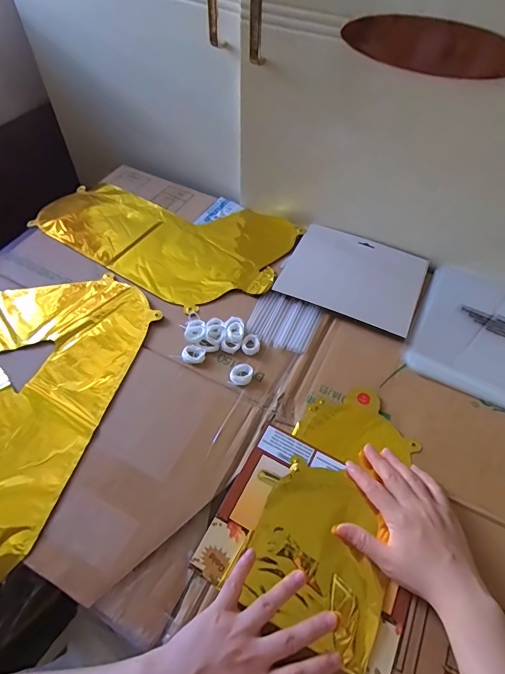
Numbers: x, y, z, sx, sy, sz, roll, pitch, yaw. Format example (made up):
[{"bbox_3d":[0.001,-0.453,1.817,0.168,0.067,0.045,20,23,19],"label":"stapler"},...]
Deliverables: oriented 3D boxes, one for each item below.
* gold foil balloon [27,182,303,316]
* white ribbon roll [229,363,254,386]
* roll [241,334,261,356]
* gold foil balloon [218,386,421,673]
[{"bbox_3d":[-0.140,-0.173,0.650,0.392,0.018,0.233,28,59,16],"label":"gold foil balloon"},{"bbox_3d":[-0.013,0.046,0.490,0.025,0.009,0.027,30,59,17],"label":"white ribbon roll"},{"bbox_3d":[-0.001,0.009,0.516,0.022,0.006,0.028,22,57,12],"label":"roll"},{"bbox_3d":[0.091,0.170,0.422,0.135,0.016,0.251,24,58,14],"label":"gold foil balloon"}]

